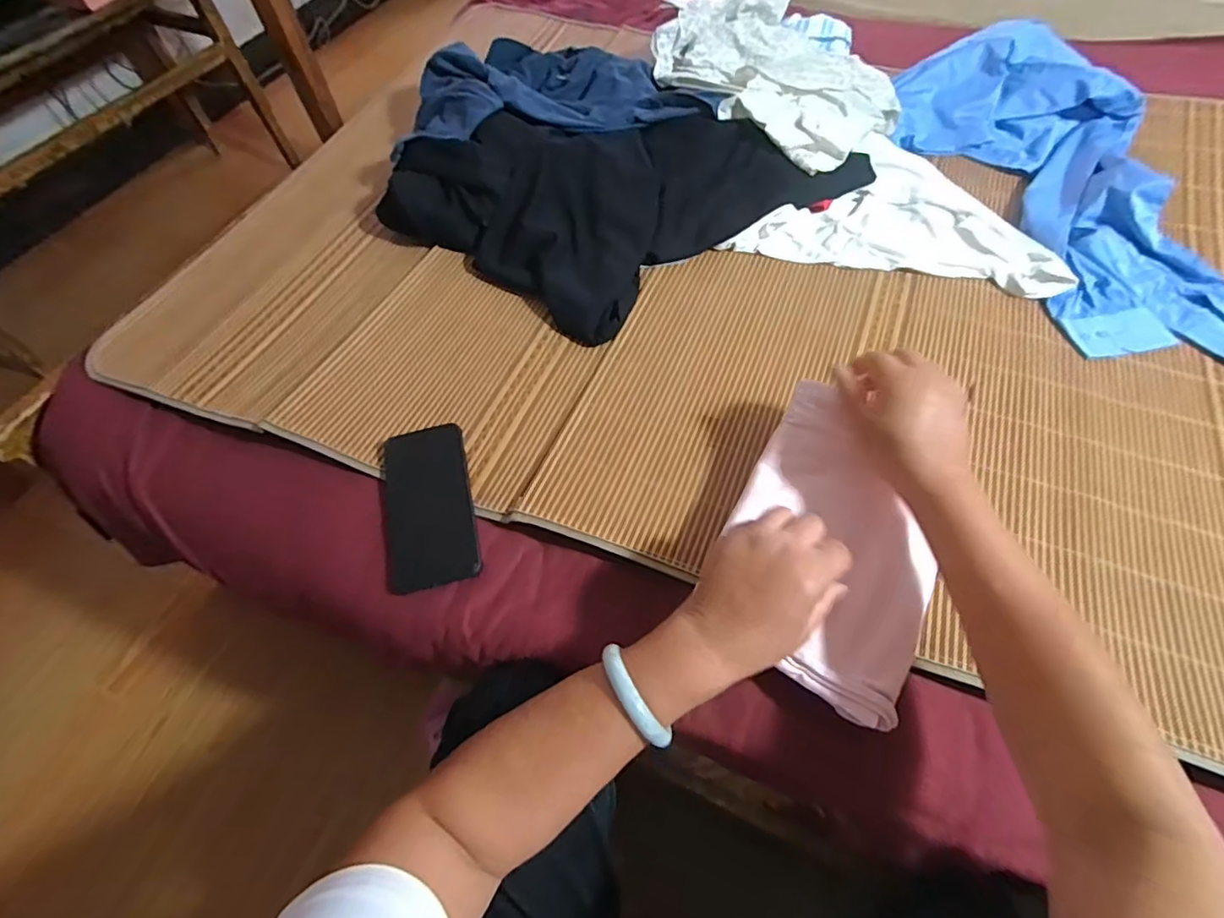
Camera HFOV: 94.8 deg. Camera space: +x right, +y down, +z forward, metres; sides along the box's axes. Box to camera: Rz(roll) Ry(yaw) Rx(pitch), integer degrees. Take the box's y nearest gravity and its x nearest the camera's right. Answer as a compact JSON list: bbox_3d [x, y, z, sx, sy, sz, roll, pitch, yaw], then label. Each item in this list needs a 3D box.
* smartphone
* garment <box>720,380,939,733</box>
[{"bbox_3d":[-0.176,0.044,0.540,0.085,0.013,0.153,-12,73,1],"label":"smartphone"},{"bbox_3d":[0.187,0.066,0.467,0.167,0.021,0.241,27,72,14],"label":"garment"}]

